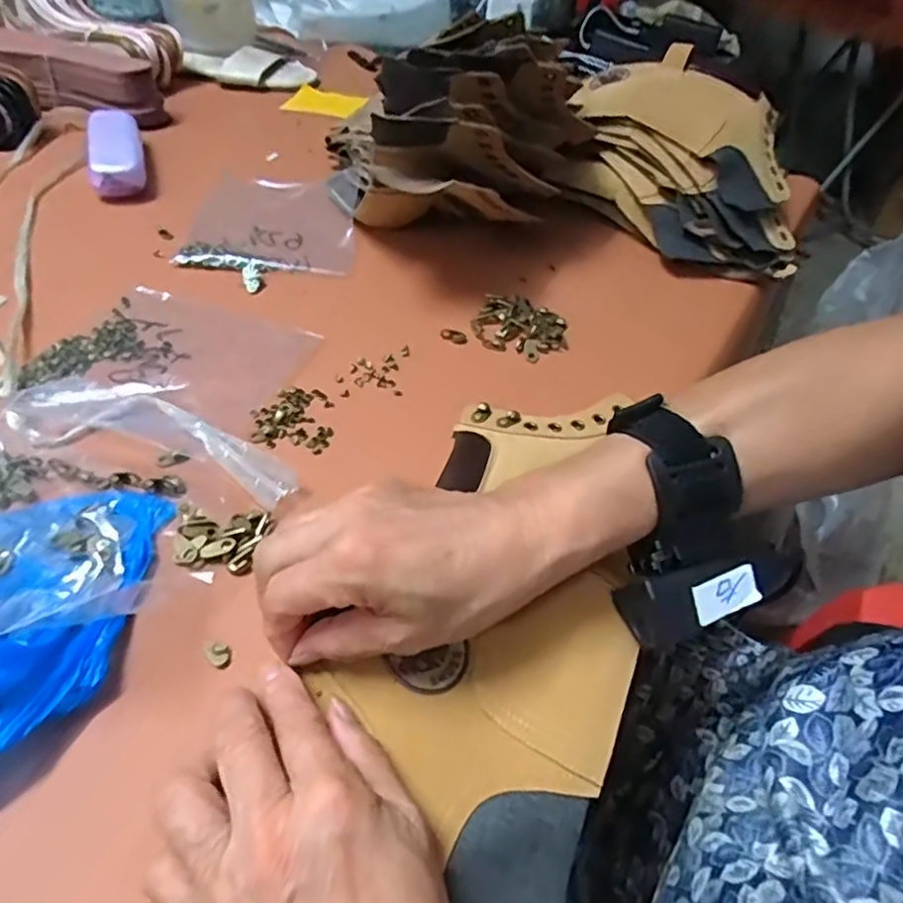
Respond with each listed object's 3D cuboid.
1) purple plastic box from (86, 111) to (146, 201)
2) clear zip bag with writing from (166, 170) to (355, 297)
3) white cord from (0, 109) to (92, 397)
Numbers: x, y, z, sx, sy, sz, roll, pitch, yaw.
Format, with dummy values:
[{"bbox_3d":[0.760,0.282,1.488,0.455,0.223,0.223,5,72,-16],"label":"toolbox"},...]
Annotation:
[{"bbox_3d":[-0.313,-0.279,0.607,0.045,0.034,0.129,-12,49,-17],"label":"purple plastic box"},{"bbox_3d":[-0.155,-0.200,0.567,0.139,0.009,0.191,2,46,-4],"label":"clear zip bag with writing"},{"bbox_3d":[-0.360,-0.188,0.525,0.078,0.013,0.428,-7,48,-13],"label":"white cord"}]

